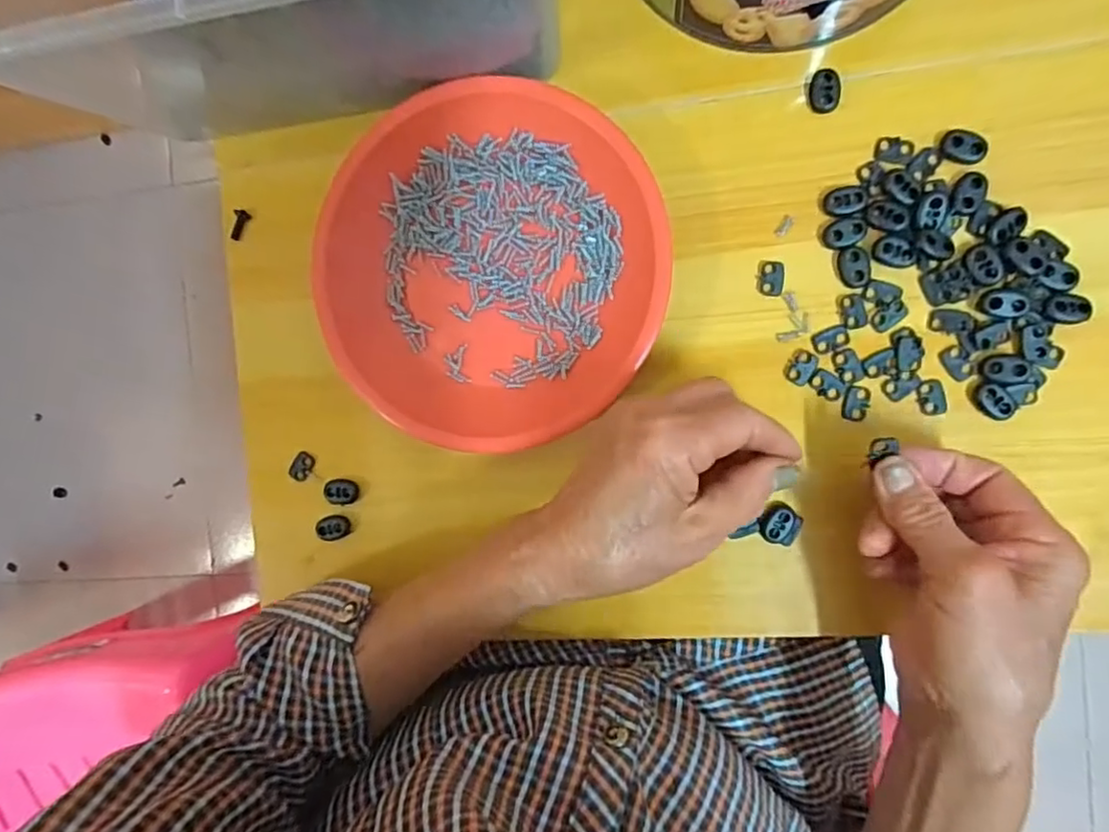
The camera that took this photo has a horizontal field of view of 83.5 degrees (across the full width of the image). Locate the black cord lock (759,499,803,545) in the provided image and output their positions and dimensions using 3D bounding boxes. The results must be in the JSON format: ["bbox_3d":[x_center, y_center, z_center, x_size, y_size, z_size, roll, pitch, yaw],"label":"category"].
[{"bbox_3d":[0.123,0.060,0.338,0.019,0.006,0.021,38,99,3],"label":"black cord lock"}]

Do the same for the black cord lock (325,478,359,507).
[{"bbox_3d":[-0.131,0.046,0.382,0.019,0.008,0.016,-7,94,9],"label":"black cord lock"}]

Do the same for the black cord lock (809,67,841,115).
[{"bbox_3d":[0.141,-0.169,0.322,0.015,0.004,0.021,3,96,8],"label":"black cord lock"}]

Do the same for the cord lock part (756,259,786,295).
[{"bbox_3d":[0.117,-0.074,0.334,0.014,0.004,0.019,3,96,8],"label":"cord lock part"}]

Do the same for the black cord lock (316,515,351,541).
[{"bbox_3d":[-0.136,0.069,0.384,0.018,0.007,0.016,-27,91,10],"label":"black cord lock"}]

